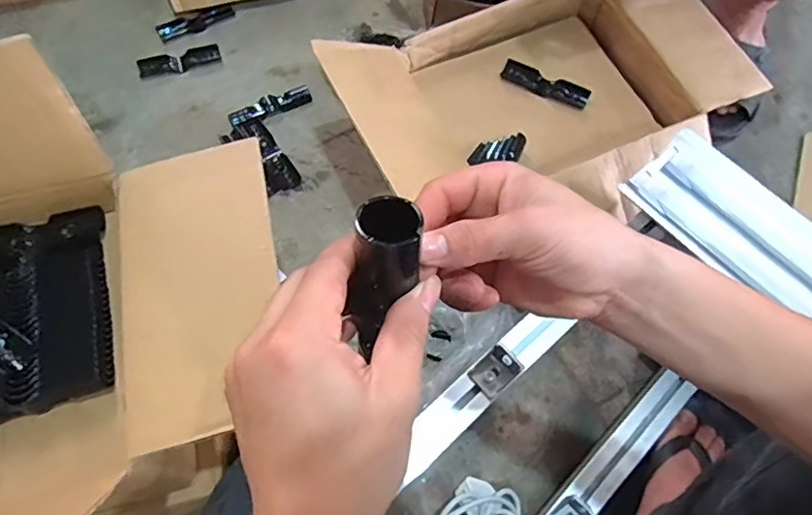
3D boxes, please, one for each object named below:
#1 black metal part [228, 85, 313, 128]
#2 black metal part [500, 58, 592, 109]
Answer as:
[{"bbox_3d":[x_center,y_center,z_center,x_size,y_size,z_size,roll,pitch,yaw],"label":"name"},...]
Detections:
[{"bbox_3d":[-0.212,-0.238,0.884,0.128,0.019,0.033,-23,69,-11],"label":"black metal part"},{"bbox_3d":[0.202,-0.251,0.822,0.128,0.010,0.038,29,69,10],"label":"black metal part"}]

